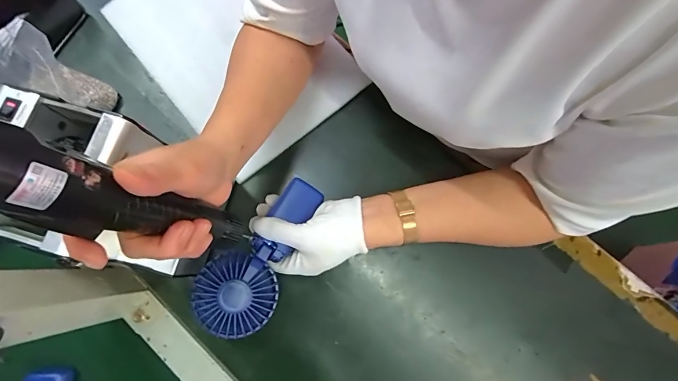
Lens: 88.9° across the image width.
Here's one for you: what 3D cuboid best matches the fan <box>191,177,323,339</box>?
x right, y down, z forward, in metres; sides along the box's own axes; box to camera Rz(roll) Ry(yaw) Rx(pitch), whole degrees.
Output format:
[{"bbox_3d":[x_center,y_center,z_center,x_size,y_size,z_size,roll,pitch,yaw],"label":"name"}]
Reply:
[{"bbox_3d":[-0.083,0.066,0.373,0.078,0.031,0.176,28,69,6],"label":"fan"}]

